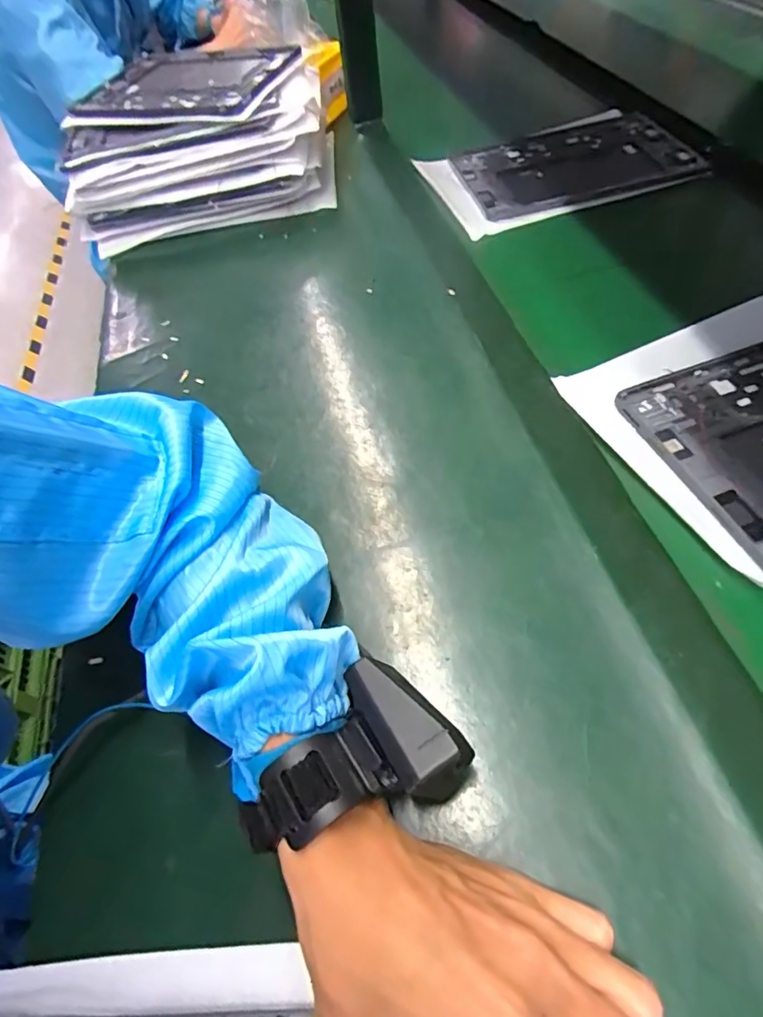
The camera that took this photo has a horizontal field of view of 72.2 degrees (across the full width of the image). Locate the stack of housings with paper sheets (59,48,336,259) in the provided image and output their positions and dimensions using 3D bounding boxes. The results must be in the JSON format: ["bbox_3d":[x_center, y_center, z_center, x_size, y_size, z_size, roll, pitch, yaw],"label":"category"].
[{"bbox_3d":[-0.230,-0.474,0.667,0.313,0.110,0.264,-8,57,0],"label":"stack of housings with paper sheets"}]

